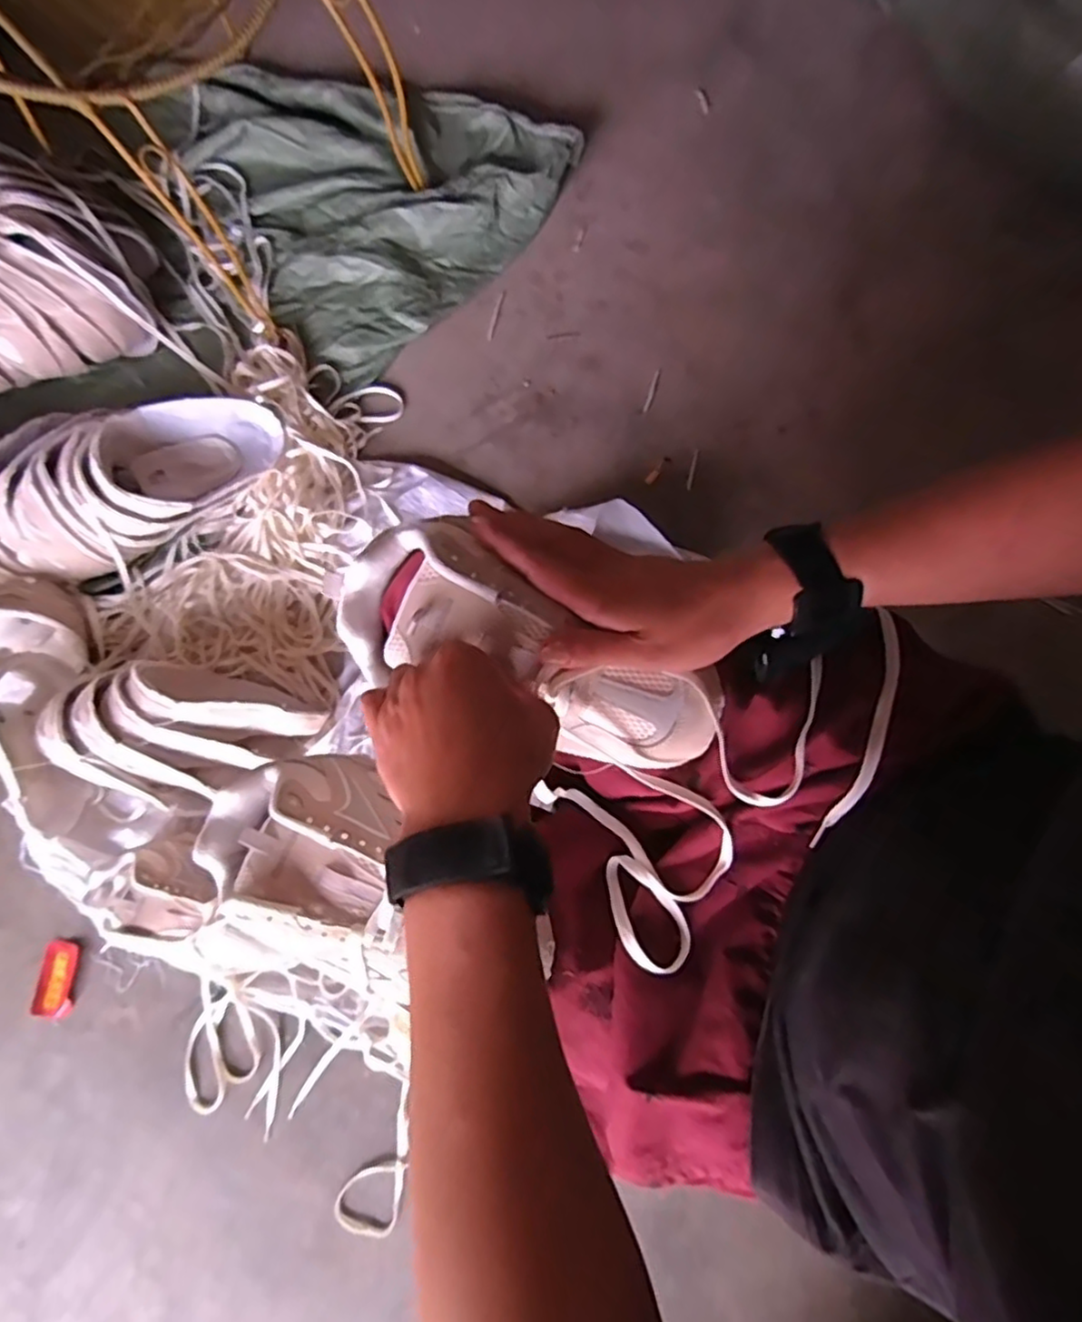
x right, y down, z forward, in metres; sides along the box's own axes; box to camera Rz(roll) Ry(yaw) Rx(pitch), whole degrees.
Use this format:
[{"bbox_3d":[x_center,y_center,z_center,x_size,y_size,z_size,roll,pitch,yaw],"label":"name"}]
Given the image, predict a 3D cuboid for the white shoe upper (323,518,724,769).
[{"bbox_3d":[-0.009,-0.001,0.413,0.241,0.077,0.096,27,81,-1],"label":"white shoe upper"}]

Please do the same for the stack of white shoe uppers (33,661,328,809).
[{"bbox_3d":[-0.442,0.094,0.843,0.313,0.129,0.178,6,80,1],"label":"stack of white shoe uppers"}]

